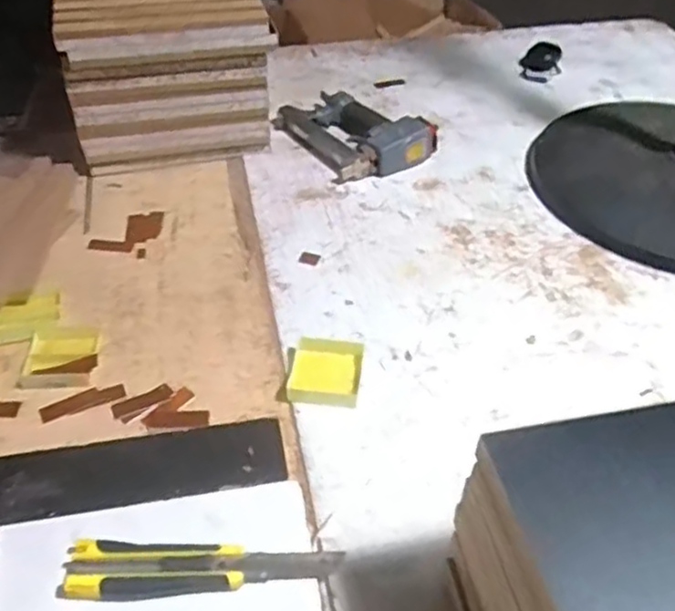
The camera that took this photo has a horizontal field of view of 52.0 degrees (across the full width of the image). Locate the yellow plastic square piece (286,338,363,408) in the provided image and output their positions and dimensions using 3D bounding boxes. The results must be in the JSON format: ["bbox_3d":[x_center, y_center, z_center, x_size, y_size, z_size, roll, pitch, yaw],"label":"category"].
[{"bbox_3d":[-0.011,0.063,0.651,0.065,0.015,0.073,3,45,3],"label":"yellow plastic square piece"}]

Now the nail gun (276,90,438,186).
[{"bbox_3d":[0.017,-0.246,0.940,0.142,0.055,0.209,-26,51,-24],"label":"nail gun"}]

